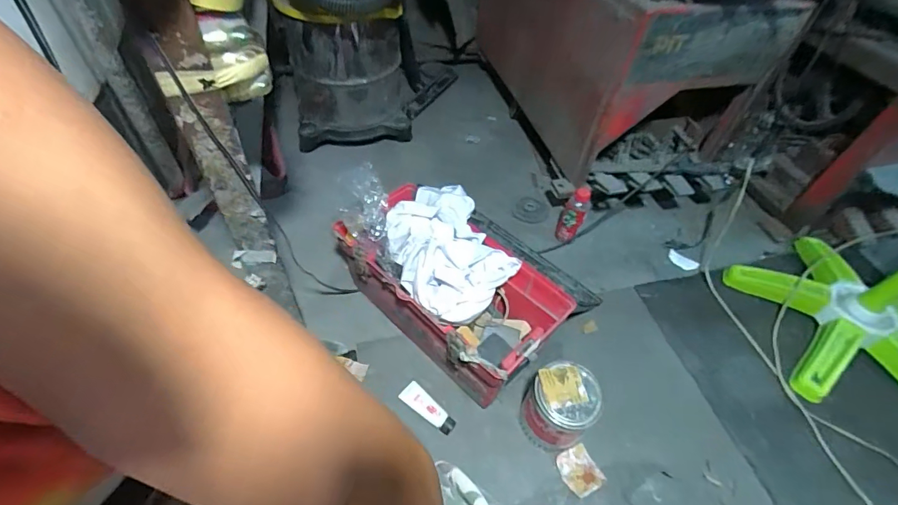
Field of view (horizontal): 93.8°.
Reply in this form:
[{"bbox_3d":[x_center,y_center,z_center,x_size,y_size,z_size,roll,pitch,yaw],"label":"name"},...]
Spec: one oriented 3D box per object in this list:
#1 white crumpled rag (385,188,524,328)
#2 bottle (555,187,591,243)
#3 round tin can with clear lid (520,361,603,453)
[{"bbox_3d":[-0.021,-0.013,0.800,0.184,0.103,0.272,-21,55,-21],"label":"white crumpled rag"},{"bbox_3d":[0.287,-0.082,0.981,0.054,0.147,0.057,23,52,14],"label":"bottle"},{"bbox_3d":[0.176,0.255,0.683,0.102,0.147,0.095,2,50,-3],"label":"round tin can with clear lid"}]

